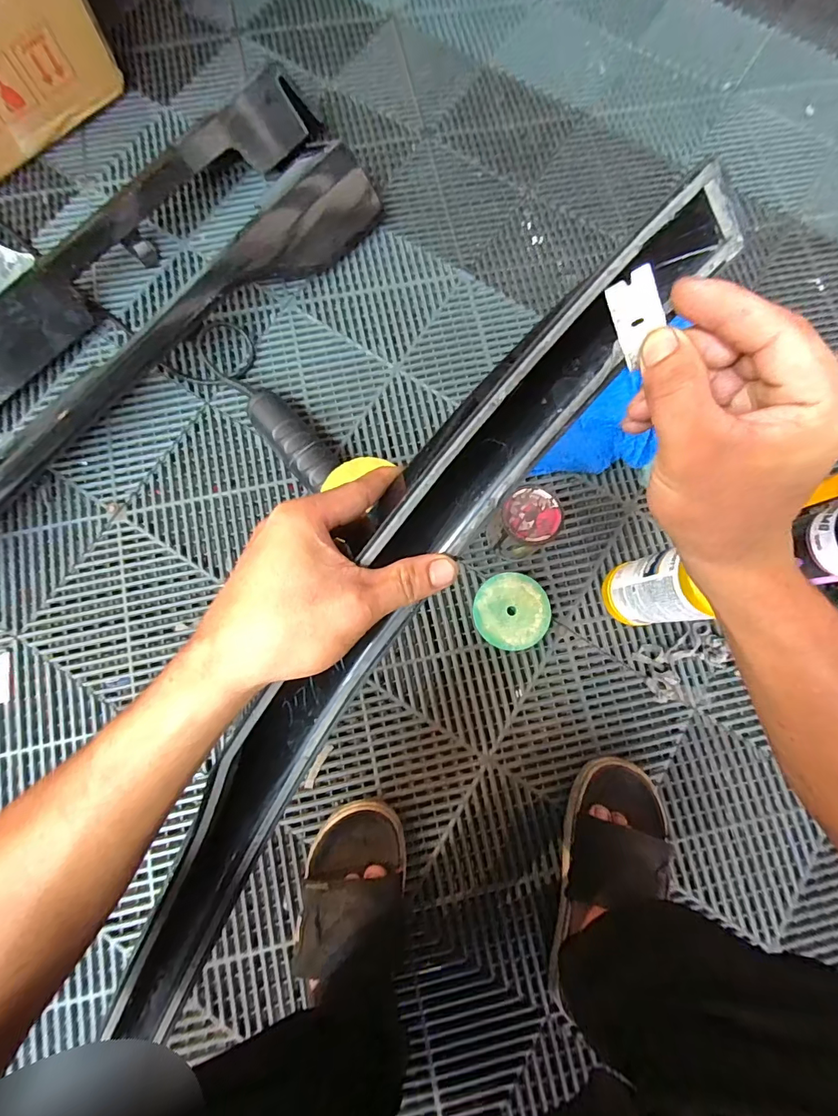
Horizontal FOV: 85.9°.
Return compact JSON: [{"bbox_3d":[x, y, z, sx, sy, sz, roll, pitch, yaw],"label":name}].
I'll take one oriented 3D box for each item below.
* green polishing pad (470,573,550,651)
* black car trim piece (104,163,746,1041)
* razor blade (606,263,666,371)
[{"bbox_3d":[0.121,0.071,0.599,0.097,0.033,0.096,34,81,5],"label":"green polishing pad"},{"bbox_3d":[-0.045,0.077,0.269,0.064,0.057,0.574,34,102,5],"label":"black car trim piece"},{"bbox_3d":[0.103,-0.113,0.211,0.020,0.004,0.039,-17,105,30],"label":"razor blade"}]

